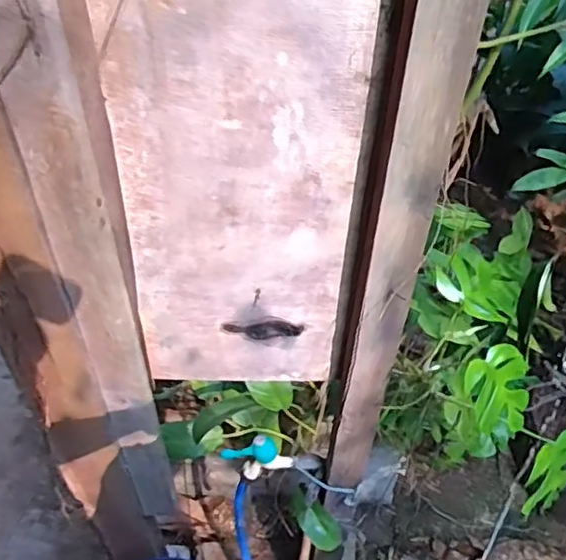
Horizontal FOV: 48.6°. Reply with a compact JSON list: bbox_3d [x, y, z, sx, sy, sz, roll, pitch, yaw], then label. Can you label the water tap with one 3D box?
[{"bbox_3d":[-0.042,0.295,1.043,0.116,0.088,0.034,-11,49,-13],"label":"water tap"}]

